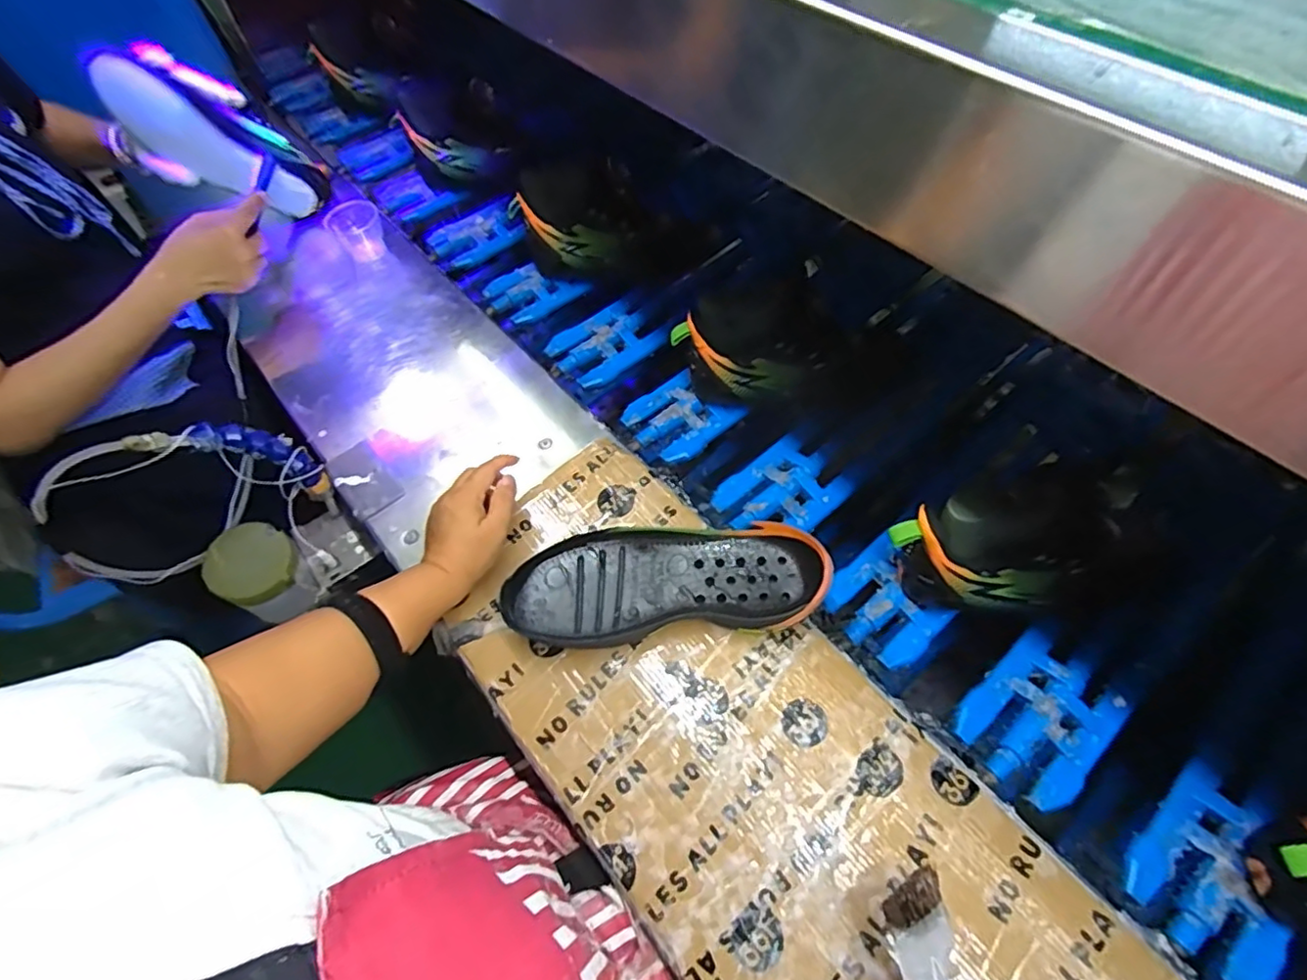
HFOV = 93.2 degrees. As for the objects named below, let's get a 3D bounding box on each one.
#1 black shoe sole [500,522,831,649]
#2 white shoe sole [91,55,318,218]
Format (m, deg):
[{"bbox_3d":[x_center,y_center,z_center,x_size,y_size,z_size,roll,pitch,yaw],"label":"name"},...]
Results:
[{"bbox_3d":[0.008,0.074,0.508,0.249,0.051,0.092,-3,59,-2],"label":"black shoe sole"},{"bbox_3d":[-0.517,-0.393,0.724,0.072,0.219,0.038,-30,55,25],"label":"white shoe sole"}]

